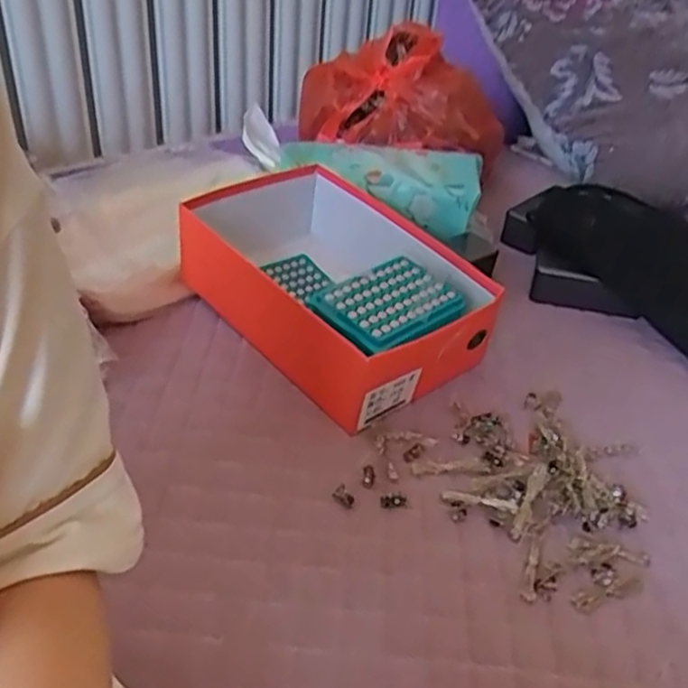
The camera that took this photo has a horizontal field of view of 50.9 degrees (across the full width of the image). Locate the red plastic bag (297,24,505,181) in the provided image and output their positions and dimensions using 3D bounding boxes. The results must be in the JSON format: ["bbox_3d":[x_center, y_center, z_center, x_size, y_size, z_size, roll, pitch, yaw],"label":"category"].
[{"bbox_3d":[0.078,-0.360,1.051,0.310,0.140,0.198,12,37,8],"label":"red plastic bag"}]

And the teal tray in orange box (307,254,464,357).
[{"bbox_3d":[0.041,-0.037,0.682,0.133,0.019,0.096,-27,48,-36],"label":"teal tray in orange box"}]

